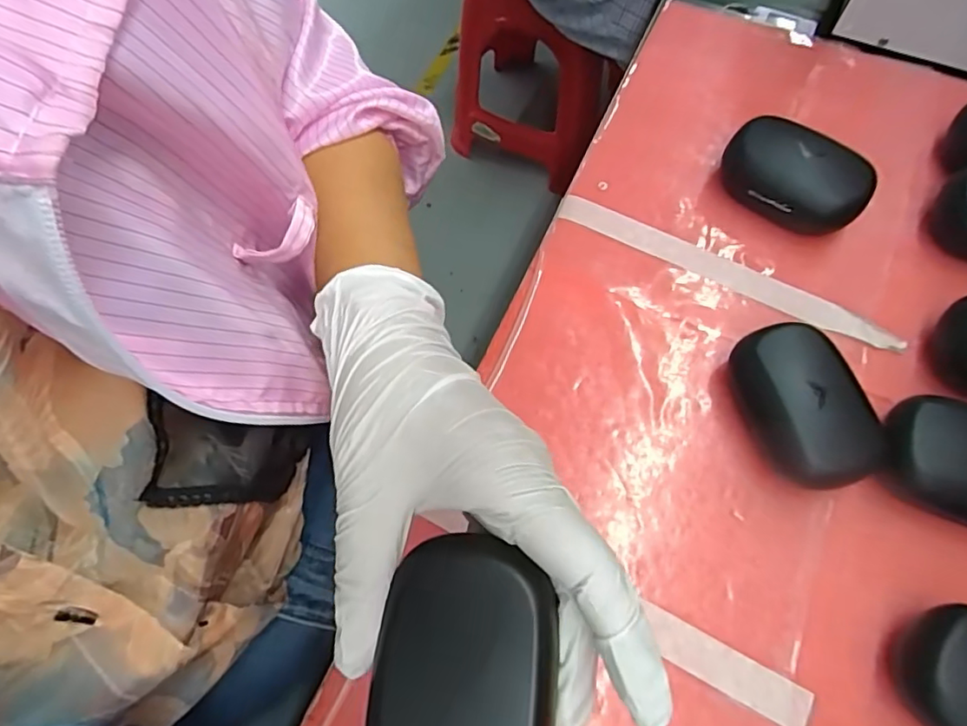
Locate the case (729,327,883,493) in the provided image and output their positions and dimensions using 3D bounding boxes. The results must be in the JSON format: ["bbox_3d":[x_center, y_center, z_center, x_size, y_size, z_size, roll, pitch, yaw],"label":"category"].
[{"bbox_3d":[0.165,0.022,0.291,0.051,0.041,0.084,-22,68,-7],"label":"case"}]

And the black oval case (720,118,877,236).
[{"bbox_3d":[0.193,-0.117,0.349,0.086,0.033,0.058,23,70,11],"label":"black oval case"}]

